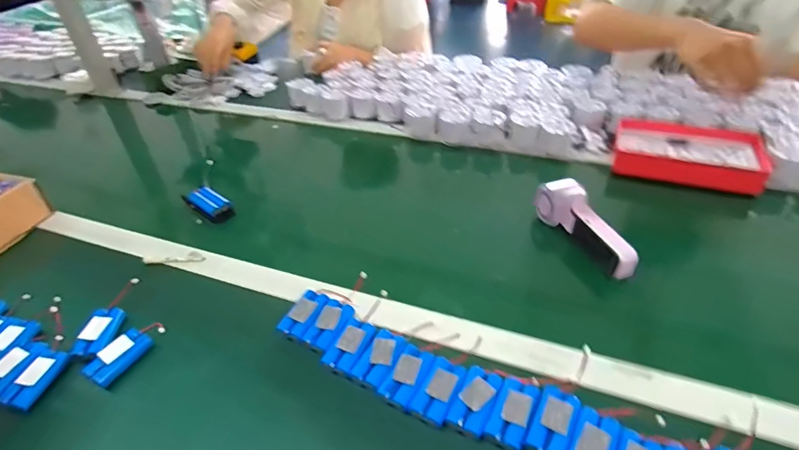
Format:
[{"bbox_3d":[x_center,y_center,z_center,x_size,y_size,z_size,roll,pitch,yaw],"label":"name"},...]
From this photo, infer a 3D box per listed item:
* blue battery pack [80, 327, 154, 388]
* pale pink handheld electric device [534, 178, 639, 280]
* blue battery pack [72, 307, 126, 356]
[{"bbox_3d":[-0.323,0.150,0.520,0.034,0.020,0.066,19,43,25],"label":"blue battery pack"},{"bbox_3d":[0.259,0.003,0.616,0.053,0.051,0.163,-18,40,-18],"label":"pale pink handheld electric device"},{"bbox_3d":[-0.364,0.130,0.552,0.037,0.015,0.069,1,38,6],"label":"blue battery pack"}]

